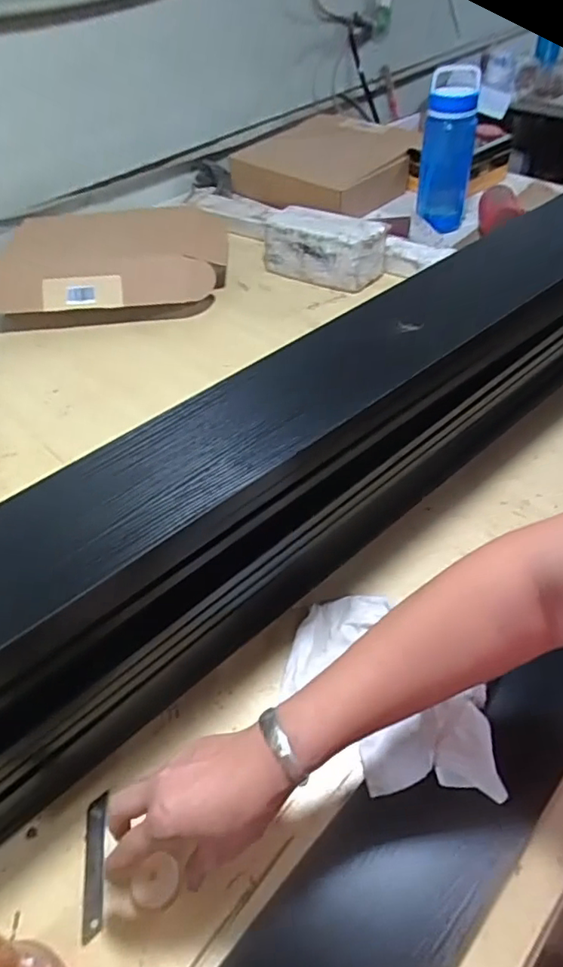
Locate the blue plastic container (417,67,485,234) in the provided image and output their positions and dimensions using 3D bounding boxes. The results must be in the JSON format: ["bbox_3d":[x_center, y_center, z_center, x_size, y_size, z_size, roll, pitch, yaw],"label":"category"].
[{"bbox_3d":[0.341,-0.675,1.154,0.104,0.277,0.100,9,48,13],"label":"blue plastic container"}]

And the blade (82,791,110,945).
[{"bbox_3d":[-0.154,0.313,0.464,0.017,0.004,0.100,-7,45,-7],"label":"blade"}]

